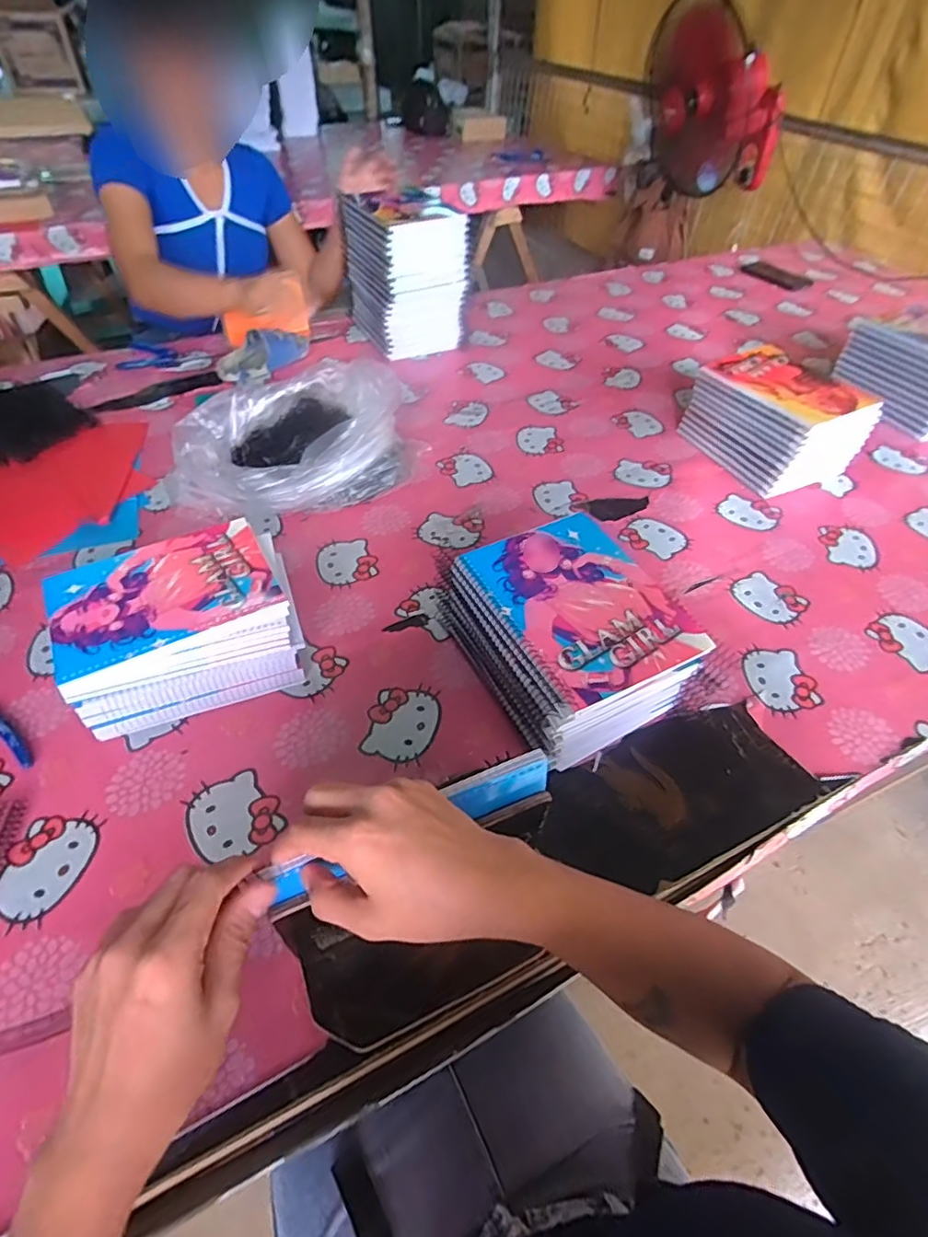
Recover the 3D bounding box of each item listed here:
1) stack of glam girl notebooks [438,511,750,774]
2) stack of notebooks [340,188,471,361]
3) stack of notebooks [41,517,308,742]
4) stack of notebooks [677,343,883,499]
[{"bbox_3d":[0.106,0.011,0.570,0.179,0.131,0.218,-20,52,-19],"label":"stack of glam girl notebooks"},{"bbox_3d":[-0.105,-0.635,1.077,0.170,0.219,0.195,-21,53,-20],"label":"stack of notebooks"},{"bbox_3d":[-0.279,0.006,0.583,0.202,0.100,0.153,-16,51,-16],"label":"stack of notebooks"},{"bbox_3d":[0.454,-0.291,0.852,0.144,0.119,0.201,-19,52,-18],"label":"stack of notebooks"}]

